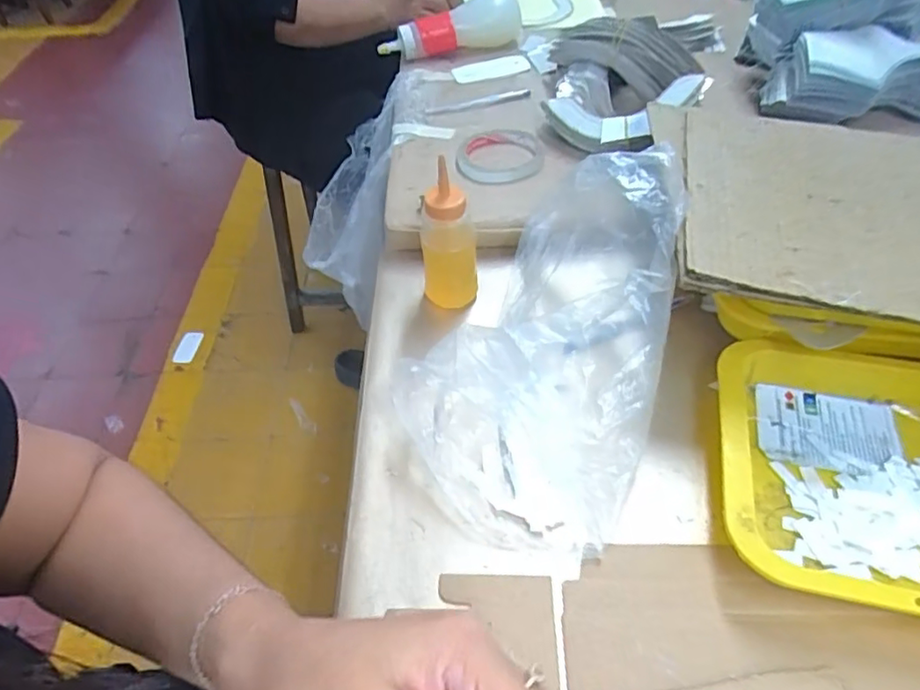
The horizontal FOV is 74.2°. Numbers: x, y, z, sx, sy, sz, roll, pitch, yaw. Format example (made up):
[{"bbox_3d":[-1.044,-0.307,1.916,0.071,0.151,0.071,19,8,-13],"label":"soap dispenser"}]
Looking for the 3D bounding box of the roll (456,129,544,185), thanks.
[{"bbox_3d":[0.047,-0.216,0.688,0.094,0.018,0.095,-2,47,2],"label":"roll"}]

